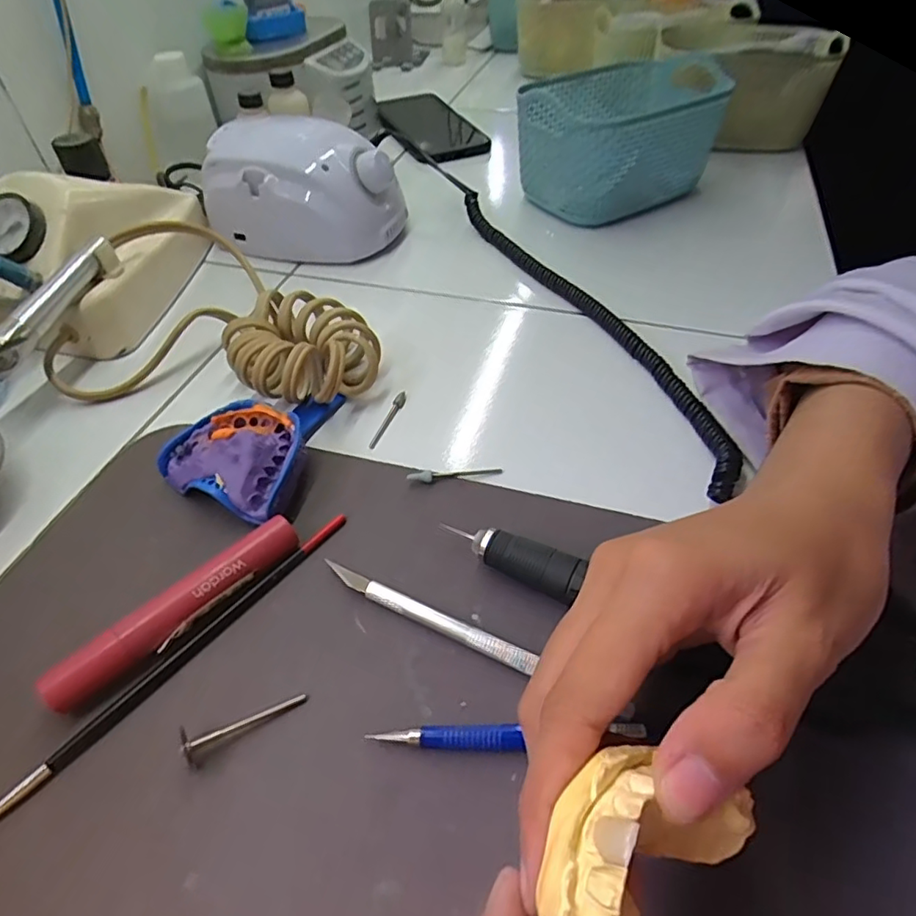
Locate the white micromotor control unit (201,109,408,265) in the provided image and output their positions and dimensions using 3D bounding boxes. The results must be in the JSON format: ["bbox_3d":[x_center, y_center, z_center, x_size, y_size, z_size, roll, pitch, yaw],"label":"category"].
[{"bbox_3d":[-0.122,-0.214,0.453,0.141,0.079,0.083,11,49,13],"label":"white micromotor control unit"}]

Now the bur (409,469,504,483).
[{"bbox_3d":[-0.002,0.008,0.290,0.048,0.005,0.006,-8,48,-4],"label":"bur"}]

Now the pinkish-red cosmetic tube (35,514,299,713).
[{"bbox_3d":[-0.114,0.062,0.236,0.015,0.018,0.105,35,58,29],"label":"pinkish-red cosmetic tube"}]

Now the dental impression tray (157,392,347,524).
[{"bbox_3d":[-0.108,-0.012,0.299,0.073,0.027,0.092,12,49,13],"label":"dental impression tray"}]

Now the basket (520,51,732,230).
[{"bbox_3d":[0.144,-0.279,0.498,0.179,0.084,0.117,-28,52,-21],"label":"basket"}]

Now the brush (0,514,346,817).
[{"bbox_3d":[-0.111,0.079,0.230,0.007,0.005,0.170,31,56,27],"label":"brush"}]

